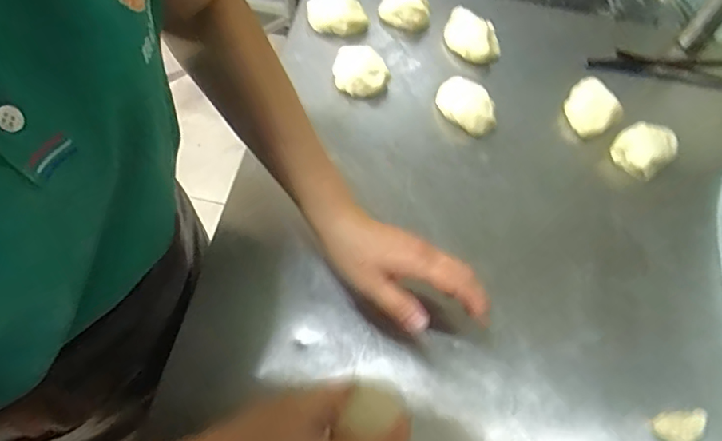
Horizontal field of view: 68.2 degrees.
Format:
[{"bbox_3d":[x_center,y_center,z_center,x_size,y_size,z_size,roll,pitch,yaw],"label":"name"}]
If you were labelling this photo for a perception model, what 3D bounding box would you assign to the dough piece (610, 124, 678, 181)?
[{"bbox_3d":[0.329,-0.082,0.614,0.071,0.030,0.058,-27,68,-16],"label":"dough piece"}]

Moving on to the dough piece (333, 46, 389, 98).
[{"bbox_3d":[0.000,-0.174,0.638,0.067,0.039,0.053,8,63,1],"label":"dough piece"}]

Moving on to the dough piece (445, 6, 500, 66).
[{"bbox_3d":[0.141,-0.232,0.679,0.081,0.039,0.052,36,66,14],"label":"dough piece"}]

